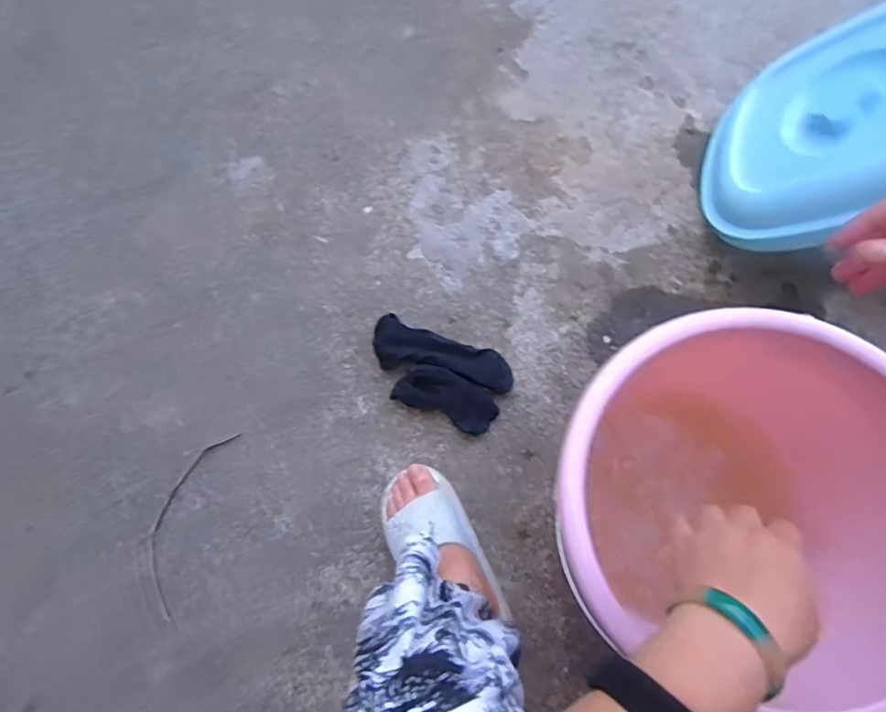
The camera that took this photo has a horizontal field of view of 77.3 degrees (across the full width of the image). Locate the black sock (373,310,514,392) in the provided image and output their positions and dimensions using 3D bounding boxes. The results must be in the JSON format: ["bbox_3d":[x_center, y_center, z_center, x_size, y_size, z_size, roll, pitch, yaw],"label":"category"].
[{"bbox_3d":[-0.003,0.003,0.760,0.198,0.047,0.065,19,77,5],"label":"black sock"}]

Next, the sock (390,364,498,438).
[{"bbox_3d":[0.005,0.056,0.746,0.135,0.047,0.061,26,78,6],"label":"sock"}]

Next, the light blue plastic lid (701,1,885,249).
[{"bbox_3d":[0.486,-0.281,0.656,0.047,0.355,0.243,6,77,-38],"label":"light blue plastic lid"}]

